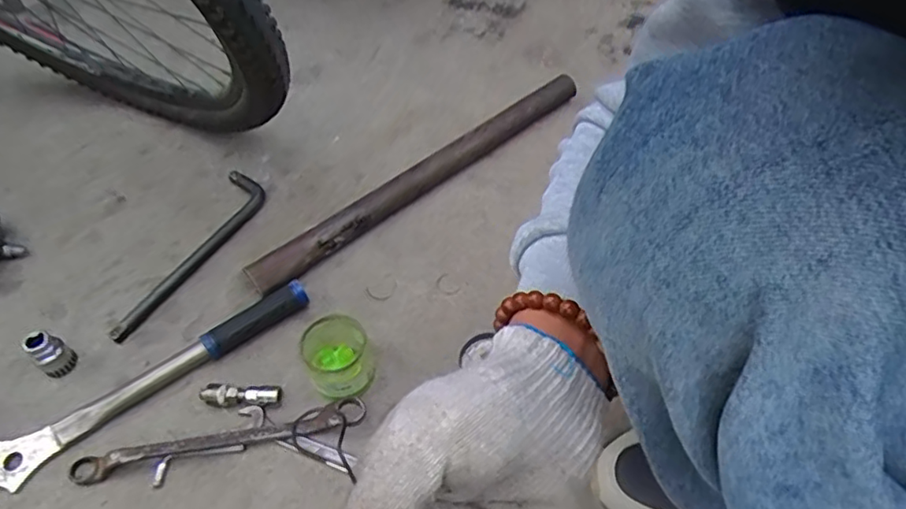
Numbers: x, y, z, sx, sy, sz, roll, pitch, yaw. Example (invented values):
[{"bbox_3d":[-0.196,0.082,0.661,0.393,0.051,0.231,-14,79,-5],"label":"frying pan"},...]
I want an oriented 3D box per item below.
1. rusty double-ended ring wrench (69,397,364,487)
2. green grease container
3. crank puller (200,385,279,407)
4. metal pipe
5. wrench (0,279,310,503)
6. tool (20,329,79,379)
[{"bbox_3d":[-0.215,0.170,0.561,0.263,0.022,0.028,-10,53,-8],"label":"rusty double-ended ring wrench"},{"bbox_3d":[-0.109,0.103,0.591,0.062,0.057,0.066,0,52,0],"label":"green grease container"},{"bbox_3d":[-0.206,0.137,0.593,0.075,0.020,0.017,-2,52,-2],"label":"crank puller"},{"bbox_3d":[-0.029,-0.100,0.762,0.493,0.041,0.039,-35,60,-24],"label":"metal pipe"},{"bbox_3d":[-0.309,0.122,0.600,0.351,0.025,0.052,-33,59,-23],"label":"wrench"},{"bbox_3d":[-0.406,0.097,0.609,0.032,0.041,0.030,21,55,15],"label":"tool"}]

